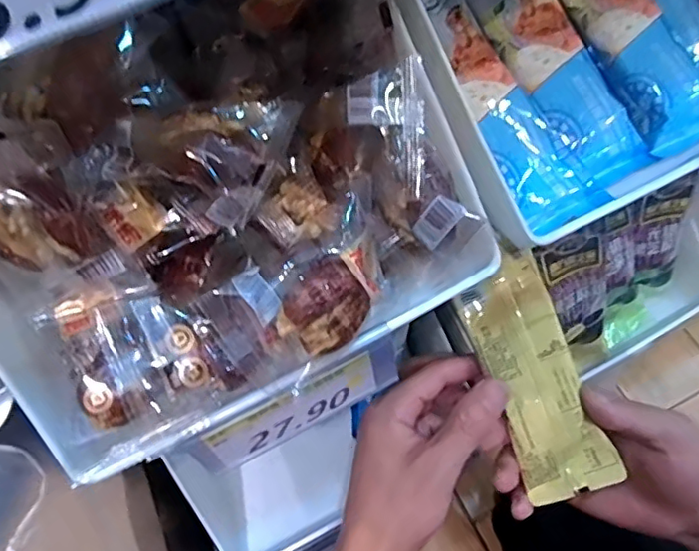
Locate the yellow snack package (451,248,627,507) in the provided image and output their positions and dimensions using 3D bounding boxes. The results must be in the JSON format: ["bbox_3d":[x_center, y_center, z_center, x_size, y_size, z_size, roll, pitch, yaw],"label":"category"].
[{"bbox_3d":[0.110,0.062,0.347,0.052,0.010,0.142,-22,87,11],"label":"yellow snack package"}]

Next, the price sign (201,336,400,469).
[{"bbox_3d":[-0.019,0.060,0.267,0.092,0.046,0.005,-26,54,-11],"label":"price sign"}]

